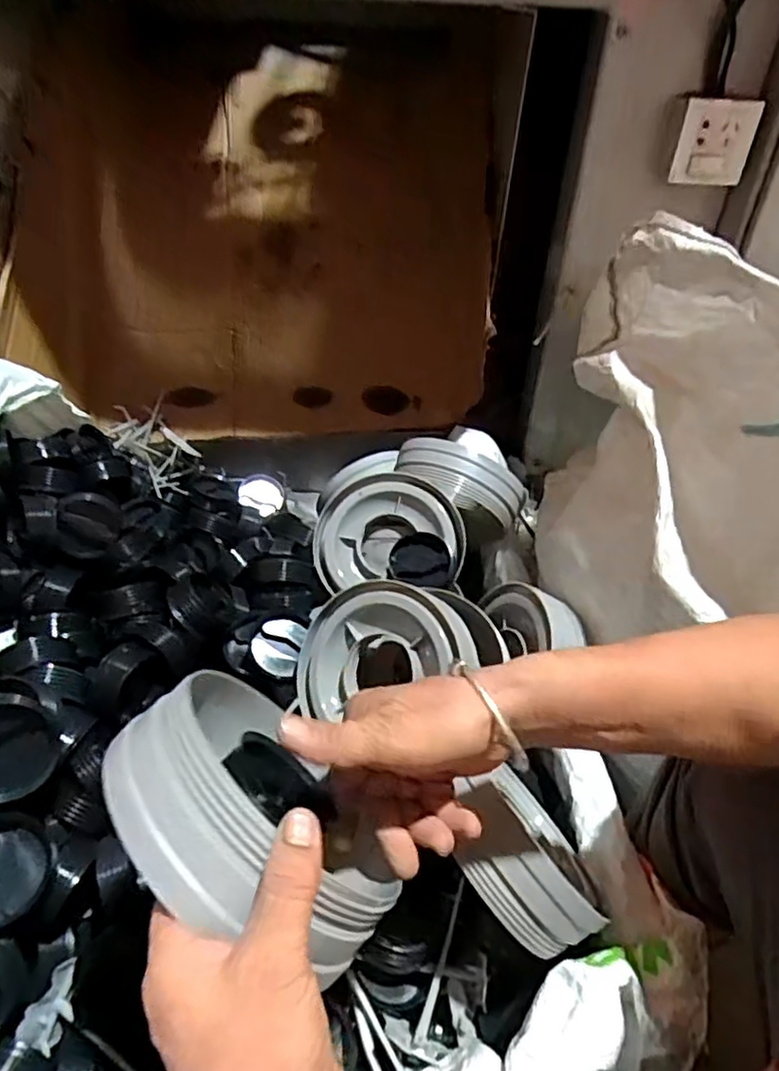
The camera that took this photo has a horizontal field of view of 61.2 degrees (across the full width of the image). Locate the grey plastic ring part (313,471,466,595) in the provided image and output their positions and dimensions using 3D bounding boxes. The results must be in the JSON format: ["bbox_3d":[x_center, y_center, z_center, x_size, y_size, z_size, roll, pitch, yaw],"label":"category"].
[{"bbox_3d":[-0.001,-0.002,0.724,0.167,0.065,0.137,1,78,3],"label":"grey plastic ring part"}]

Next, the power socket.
[{"bbox_3d":[0.378,-0.457,0.766,0.084,0.089,0.024,4,39,5],"label":"power socket"}]

